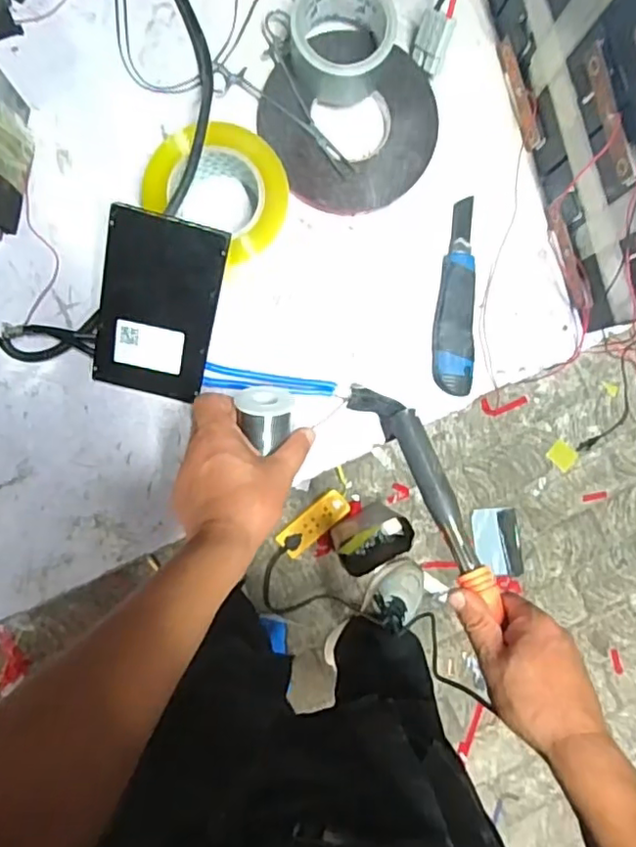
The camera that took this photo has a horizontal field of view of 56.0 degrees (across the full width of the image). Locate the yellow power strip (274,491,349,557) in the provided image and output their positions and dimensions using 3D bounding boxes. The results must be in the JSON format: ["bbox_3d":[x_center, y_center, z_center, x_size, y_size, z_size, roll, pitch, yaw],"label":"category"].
[{"bbox_3d":[-0.010,0.216,1.303,0.168,0.031,0.065,-42,93,-4],"label":"yellow power strip"}]

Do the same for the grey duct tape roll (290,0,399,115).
[{"bbox_3d":[0.023,-0.357,0.554,0.096,0.060,0.091,0,89,-5],"label":"grey duct tape roll"}]

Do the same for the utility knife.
[{"bbox_3d":[0.136,-0.126,0.594,0.037,0.014,0.191,1,89,-5],"label":"utility knife"}]

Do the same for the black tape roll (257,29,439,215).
[{"bbox_3d":[0.036,-0.296,0.582,0.157,0.023,0.162,0,89,-5],"label":"black tape roll"}]

